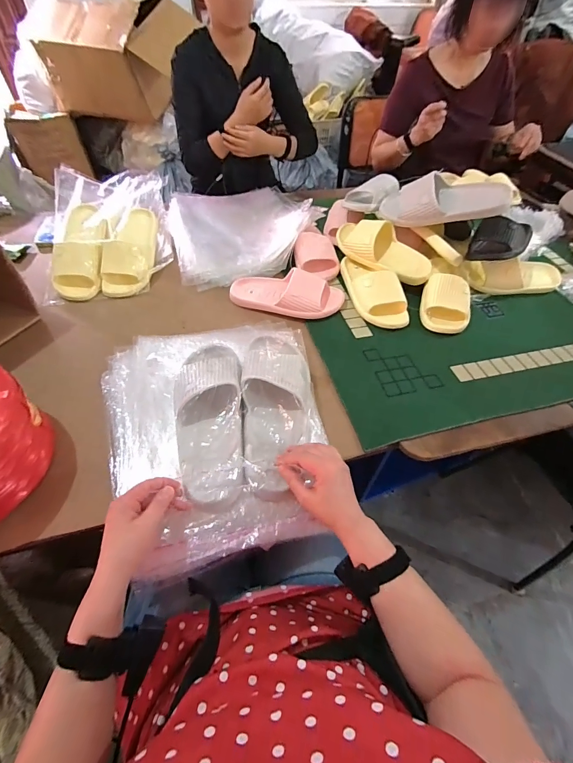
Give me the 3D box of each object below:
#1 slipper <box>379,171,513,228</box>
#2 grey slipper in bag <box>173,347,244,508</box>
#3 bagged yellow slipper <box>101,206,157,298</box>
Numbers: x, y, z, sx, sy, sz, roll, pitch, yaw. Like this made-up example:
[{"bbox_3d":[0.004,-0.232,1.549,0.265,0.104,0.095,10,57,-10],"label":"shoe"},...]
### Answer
[{"bbox_3d":[0.354,-0.413,0.791,0.274,0.085,0.112,7,70,26],"label":"slipper"},{"bbox_3d":[-0.121,0.047,0.544,0.101,0.071,0.283,-6,63,-7],"label":"grey slipper in bag"},{"bbox_3d":[-0.357,-0.314,0.807,0.100,0.060,0.253,7,67,3],"label":"bagged yellow slipper"}]

